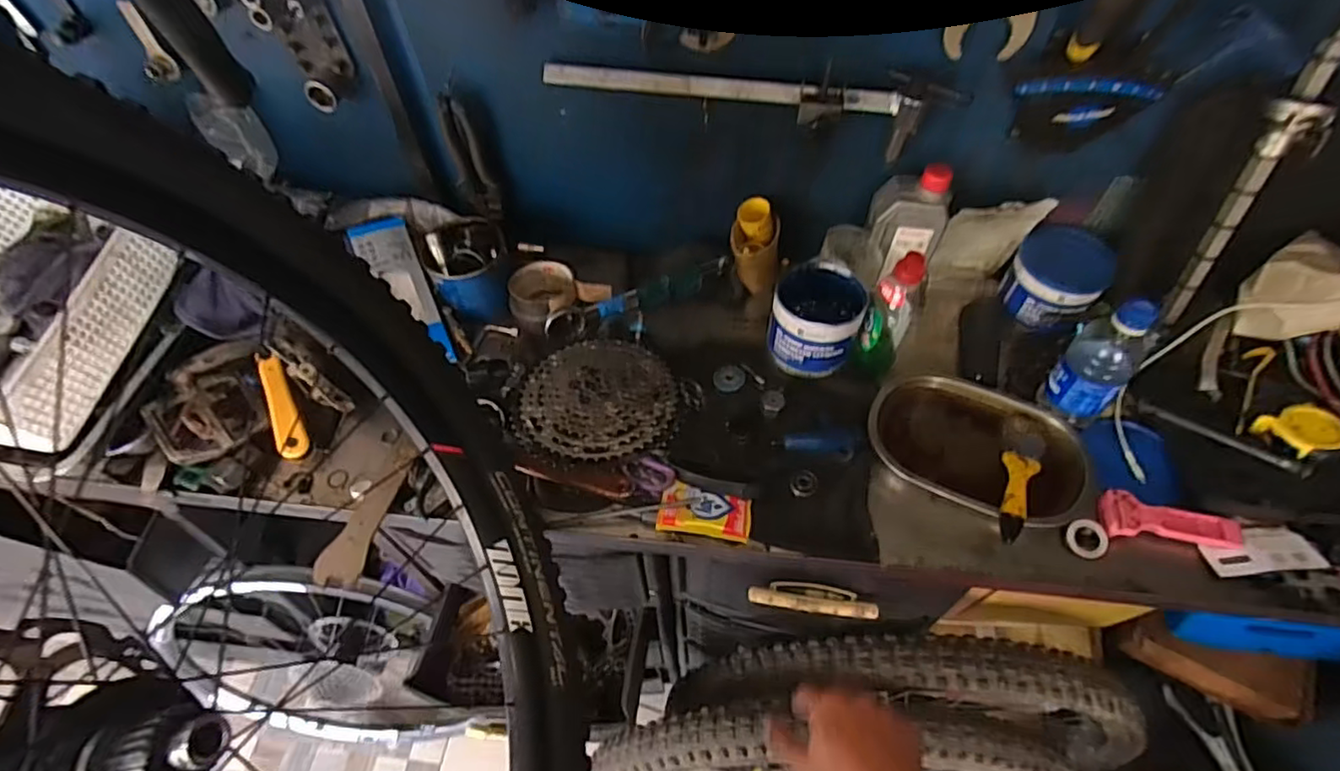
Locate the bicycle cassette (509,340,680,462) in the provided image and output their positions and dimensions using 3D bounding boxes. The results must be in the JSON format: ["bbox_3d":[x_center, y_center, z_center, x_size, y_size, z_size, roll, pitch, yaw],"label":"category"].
[{"bbox_3d":[-0.080,0.005,0.701,0.176,0.030,0.165,-1,54,2],"label":"bicycle cassette"}]

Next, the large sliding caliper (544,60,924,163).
[{"bbox_3d":[0.064,-0.292,0.666,0.387,0.082,0.029,4,54,6],"label":"large sliding caliper"}]

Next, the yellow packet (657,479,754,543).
[{"bbox_3d":[0.036,0.125,0.628,0.089,0.016,0.059,8,55,8],"label":"yellow packet"}]

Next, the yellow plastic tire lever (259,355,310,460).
[{"bbox_3d":[-0.430,0.024,0.699,0.029,0.007,0.115,-13,88,-30],"label":"yellow plastic tire lever"}]

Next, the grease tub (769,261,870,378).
[{"bbox_3d":[0.170,-0.077,0.733,0.102,0.075,0.109,17,57,15],"label":"grease tub"}]

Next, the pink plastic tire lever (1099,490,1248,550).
[{"bbox_3d":[0.494,0.132,0.620,0.121,0.011,0.046,5,54,6],"label":"pink plastic tire lever"}]

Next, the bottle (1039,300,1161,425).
[{"bbox_3d":[0.442,-0.026,0.642,0.059,0.153,0.064,-37,61,-22],"label":"bottle"}]

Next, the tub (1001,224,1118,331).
[{"bbox_3d":[0.469,-0.132,0.757,0.100,0.075,0.109,-1,54,2],"label":"tub"}]

